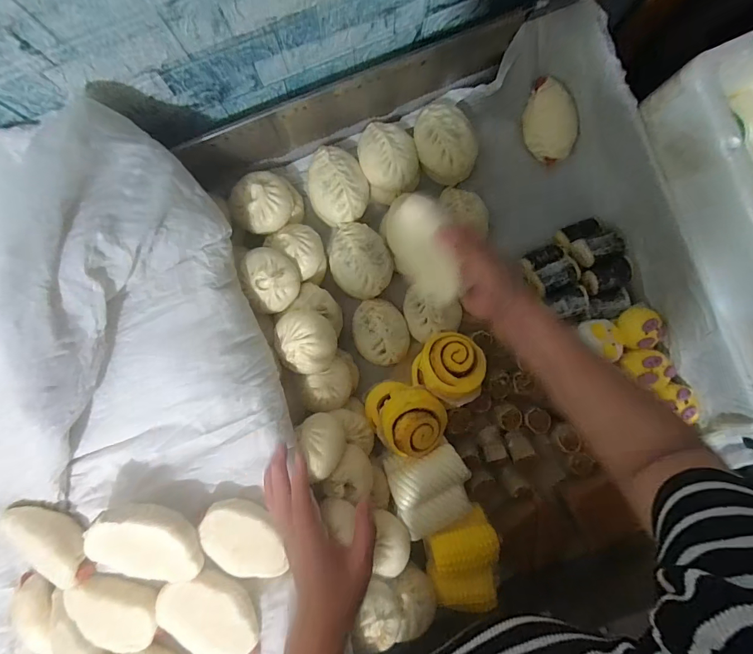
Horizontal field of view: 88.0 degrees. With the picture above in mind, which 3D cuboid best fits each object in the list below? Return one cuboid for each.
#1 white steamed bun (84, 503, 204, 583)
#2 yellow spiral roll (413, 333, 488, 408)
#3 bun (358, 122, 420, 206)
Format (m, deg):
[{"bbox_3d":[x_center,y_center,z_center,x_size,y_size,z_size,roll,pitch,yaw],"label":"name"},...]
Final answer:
[{"bbox_3d":[-0.253,0.239,0.435,0.121,0.028,0.065,24,82,-19],"label":"white steamed bun"},{"bbox_3d":[0.115,0.063,0.594,0.100,0.057,0.102,0,90,0],"label":"yellow spiral roll"},{"bbox_3d":[0.019,-0.266,0.617,0.090,0.059,0.116,-23,90,0],"label":"bun"}]

